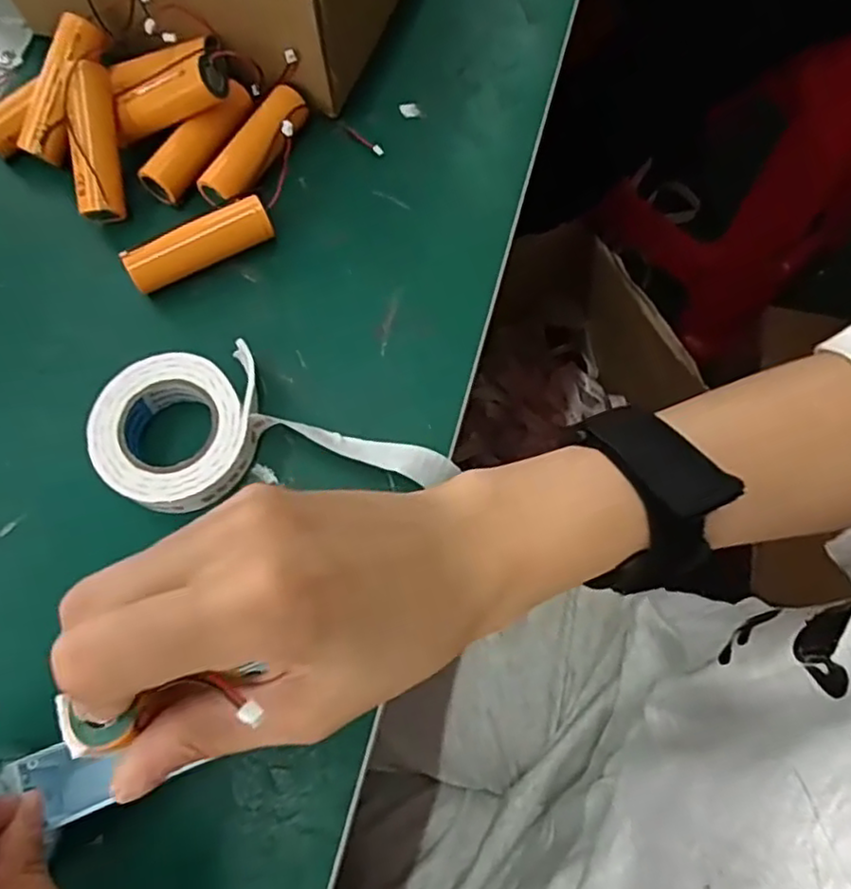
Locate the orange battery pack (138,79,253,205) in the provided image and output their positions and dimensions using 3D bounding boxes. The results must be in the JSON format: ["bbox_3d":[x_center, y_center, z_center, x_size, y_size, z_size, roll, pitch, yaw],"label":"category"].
[{"bbox_3d":[-0.115,-0.156,0.348,0.018,0.017,0.073,32,74,12],"label":"orange battery pack"}]

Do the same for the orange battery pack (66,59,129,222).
[{"bbox_3d":[-0.164,-0.151,0.333,0.019,0.018,0.075,-4,92,-1],"label":"orange battery pack"}]

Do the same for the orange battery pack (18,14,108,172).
[{"bbox_3d":[-0.185,-0.180,0.341,0.022,0.019,0.071,27,97,10],"label":"orange battery pack"}]

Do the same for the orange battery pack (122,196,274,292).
[{"bbox_3d":[-0.109,-0.097,0.325,0.070,0.016,0.018,-30,72,-9],"label":"orange battery pack"}]

